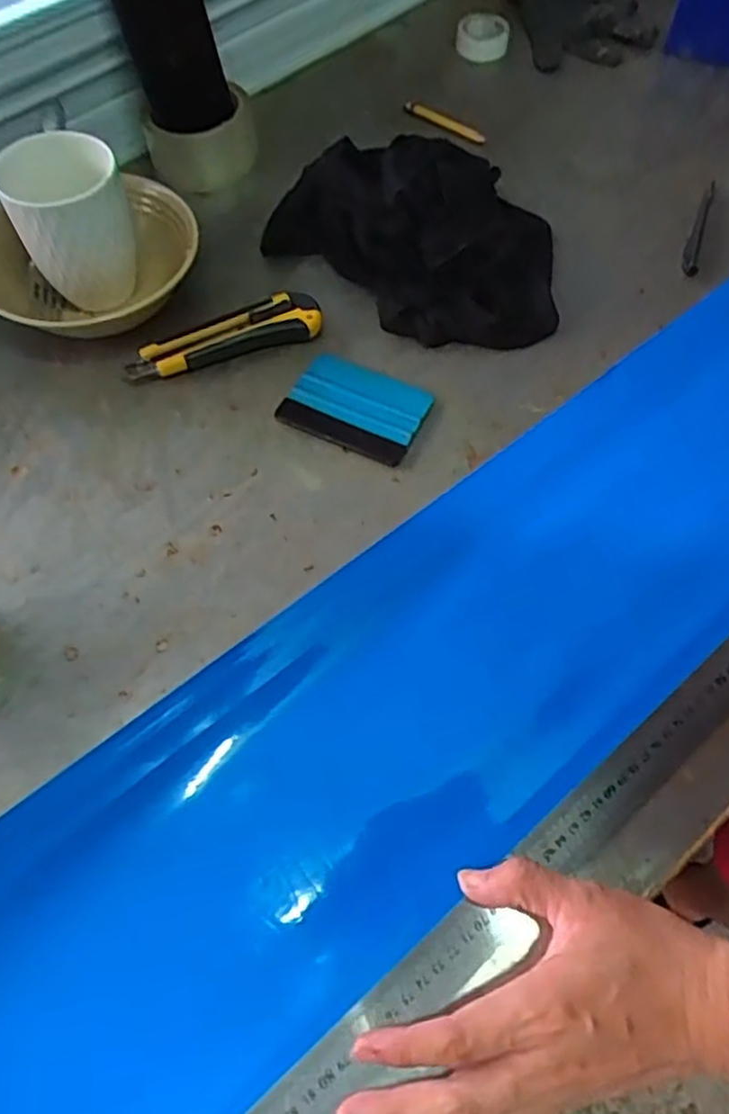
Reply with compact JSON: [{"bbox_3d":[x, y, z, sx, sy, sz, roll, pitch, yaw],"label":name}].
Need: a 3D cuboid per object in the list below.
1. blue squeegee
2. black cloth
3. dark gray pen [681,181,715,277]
[{"bbox_3d":[-0.006,-0.111,0.517,0.095,0.009,0.072,24,63,12],"label":"blue squeegee"},{"bbox_3d":[0.068,-0.277,0.581,0.240,0.057,0.209,35,66,17],"label":"black cloth"},{"bbox_3d":[0.289,-0.285,0.614,0.013,0.015,0.115,18,62,9],"label":"dark gray pen"}]

